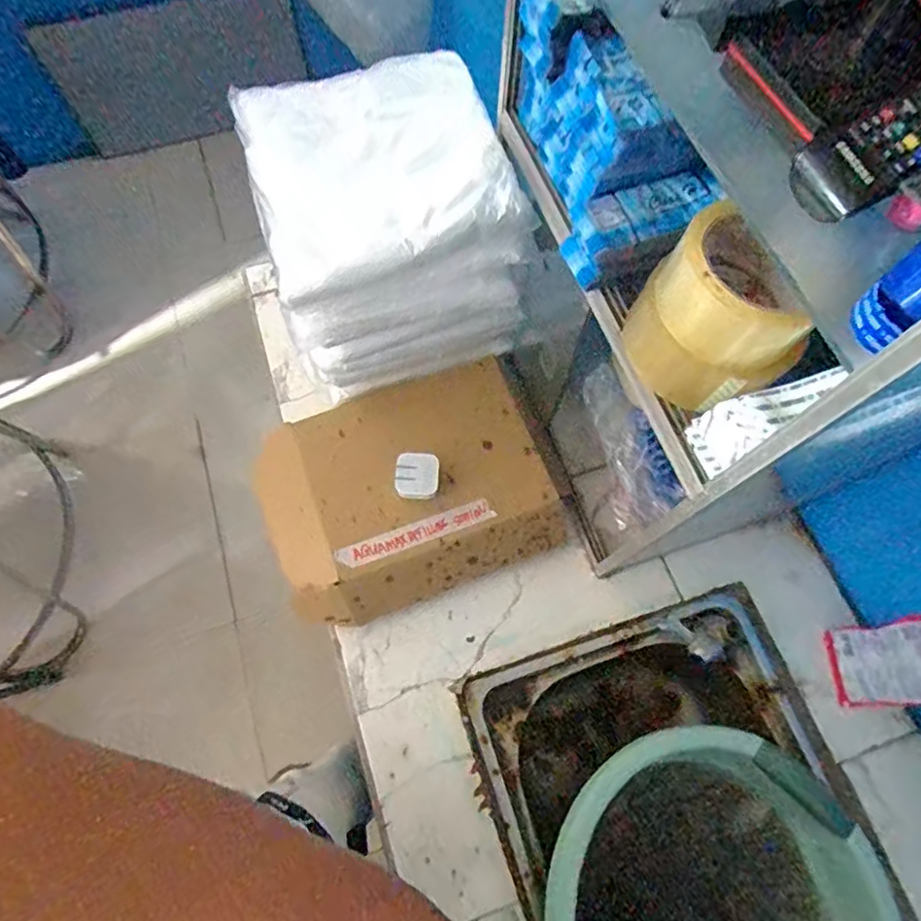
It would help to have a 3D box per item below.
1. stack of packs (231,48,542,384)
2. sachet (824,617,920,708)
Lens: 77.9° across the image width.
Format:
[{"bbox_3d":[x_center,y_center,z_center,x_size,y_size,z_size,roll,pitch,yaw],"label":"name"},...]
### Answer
[{"bbox_3d":[-0.079,-0.243,0.629,0.246,0.234,0.240,-16,71,-7],"label":"stack of packs"},{"bbox_3d":[0.468,0.219,0.610,0.012,0.134,0.087,4,68,-34],"label":"sachet"}]

